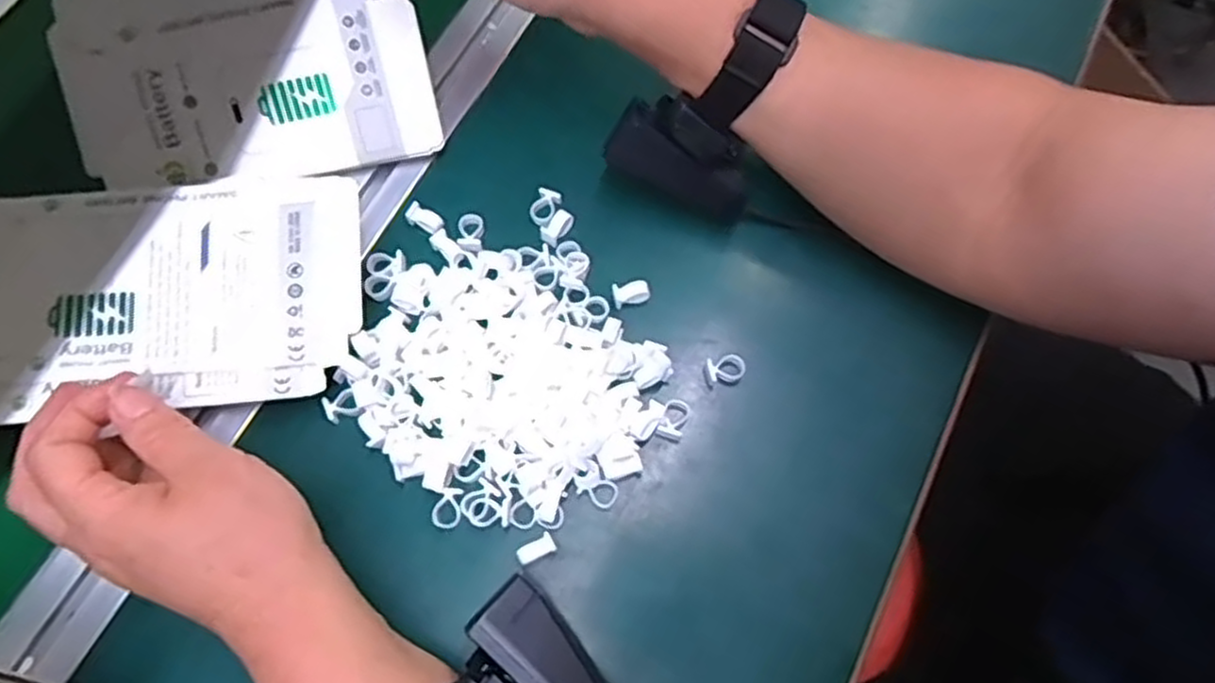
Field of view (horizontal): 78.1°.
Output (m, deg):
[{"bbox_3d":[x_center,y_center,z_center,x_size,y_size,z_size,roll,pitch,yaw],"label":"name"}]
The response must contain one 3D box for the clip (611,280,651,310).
[{"bbox_3d":[0.012,-0.025,0.373,0.019,0.006,0.011,-14,73,-7],"label":"clip"}]

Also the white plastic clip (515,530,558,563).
[{"bbox_3d":[-0.032,0.092,0.332,0.017,0.007,0.009,-28,75,-11],"label":"white plastic clip"}]

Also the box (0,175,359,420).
[{"bbox_3d":[-0.221,-0.020,0.343,0.206,0.020,0.100,-4,72,-2],"label":"box"}]

